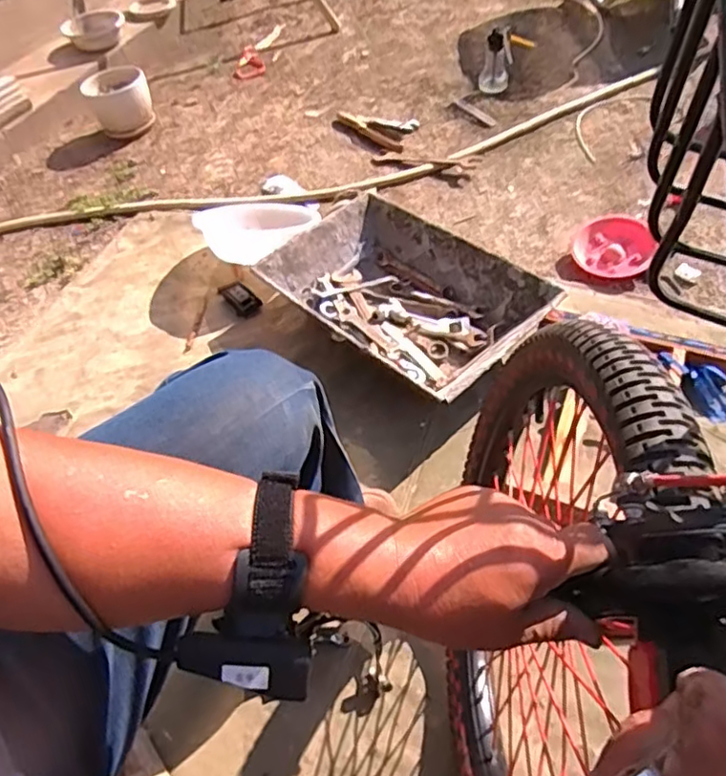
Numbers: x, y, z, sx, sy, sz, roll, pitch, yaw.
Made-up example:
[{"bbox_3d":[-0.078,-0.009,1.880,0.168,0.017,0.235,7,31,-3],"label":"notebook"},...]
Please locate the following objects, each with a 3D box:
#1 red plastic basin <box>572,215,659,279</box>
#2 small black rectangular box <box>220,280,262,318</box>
[{"bbox_3d":[0.512,-0.287,1.245,0.151,0.049,0.147,-3,51,4],"label":"red plastic basin"},{"bbox_3d":[-0.250,-0.183,1.263,0.052,0.026,0.102,-33,55,-19],"label":"small black rectangular box"}]

